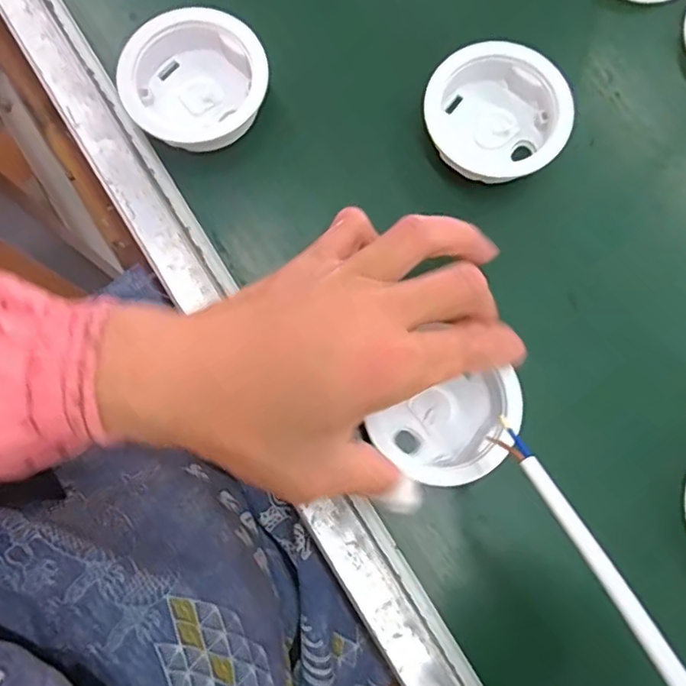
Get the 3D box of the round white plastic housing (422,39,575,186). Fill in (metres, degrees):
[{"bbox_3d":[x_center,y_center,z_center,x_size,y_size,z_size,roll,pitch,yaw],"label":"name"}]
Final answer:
[{"bbox_3d":[0.080,-0.116,0.311,0.067,0.028,0.070,0,80,-1],"label":"round white plastic housing"}]

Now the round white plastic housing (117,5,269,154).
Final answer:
[{"bbox_3d":[-0.074,-0.131,0.308,0.070,0.030,0.069,0,80,-1],"label":"round white plastic housing"}]

